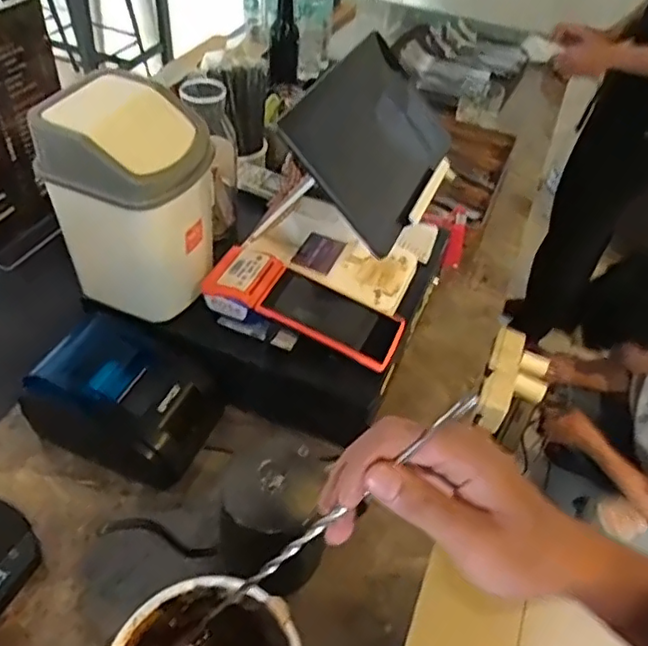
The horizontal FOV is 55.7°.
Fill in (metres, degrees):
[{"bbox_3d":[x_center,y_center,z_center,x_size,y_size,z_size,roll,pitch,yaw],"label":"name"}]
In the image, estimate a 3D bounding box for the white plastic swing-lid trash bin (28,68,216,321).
[{"bbox_3d":[-0.187,-0.129,0.629,0.125,0.206,0.131,23,49,16],"label":"white plastic swing-lid trash bin"}]

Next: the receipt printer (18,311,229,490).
[{"bbox_3d":[-0.214,0.081,0.675,0.174,0.110,0.135,21,49,15],"label":"receipt printer"}]

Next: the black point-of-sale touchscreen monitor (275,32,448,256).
[{"bbox_3d":[0.055,-0.189,0.615,0.154,0.017,0.240,48,48,-19],"label":"black point-of-sale touchscreen monitor"}]

